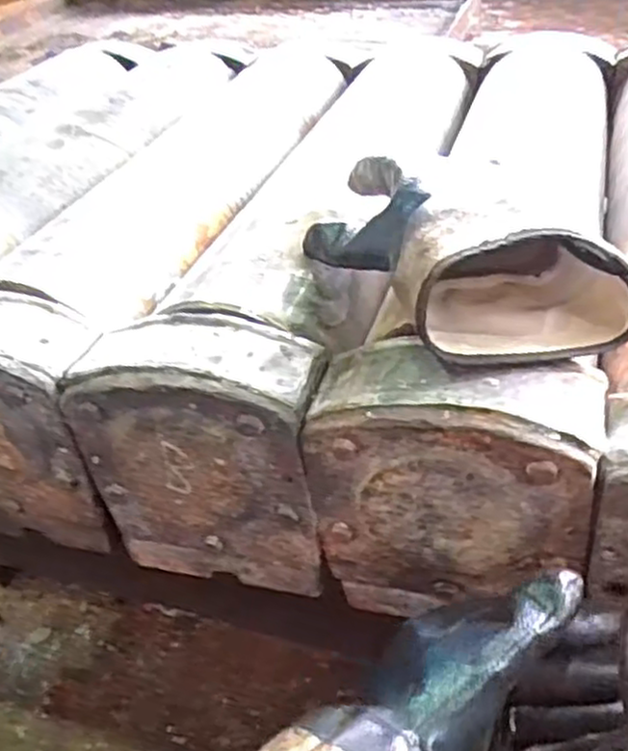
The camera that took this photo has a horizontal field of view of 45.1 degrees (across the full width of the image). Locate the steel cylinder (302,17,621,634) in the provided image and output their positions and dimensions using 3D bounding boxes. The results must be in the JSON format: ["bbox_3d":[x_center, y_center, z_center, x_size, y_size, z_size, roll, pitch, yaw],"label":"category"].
[{"bbox_3d":[0.177,-0.138,0.689,0.161,0.149,0.715,8,40,16],"label":"steel cylinder"}]

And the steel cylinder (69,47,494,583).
[{"bbox_3d":[0.026,-0.150,0.724,0.152,0.169,0.693,8,40,16],"label":"steel cylinder"}]

